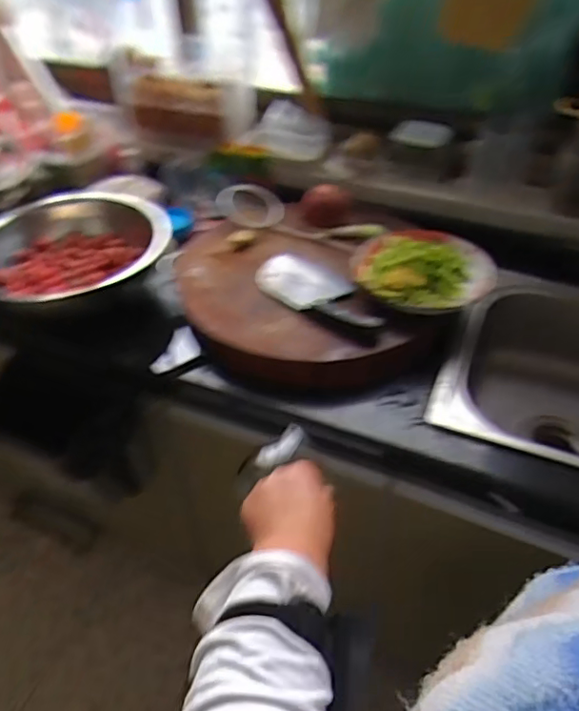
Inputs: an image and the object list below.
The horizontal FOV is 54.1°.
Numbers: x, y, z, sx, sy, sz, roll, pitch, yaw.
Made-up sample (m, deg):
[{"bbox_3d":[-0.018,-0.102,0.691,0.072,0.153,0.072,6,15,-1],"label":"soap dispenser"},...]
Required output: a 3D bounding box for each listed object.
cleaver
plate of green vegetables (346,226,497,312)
[{"bbox_3d":[0.052,-0.102,0.874,0.233,0.031,0.103,26,50,25],"label":"cleaver"},{"bbox_3d":[0.201,-0.137,0.887,0.207,0.043,0.191,-1,44,1],"label":"plate of green vegetables"}]

